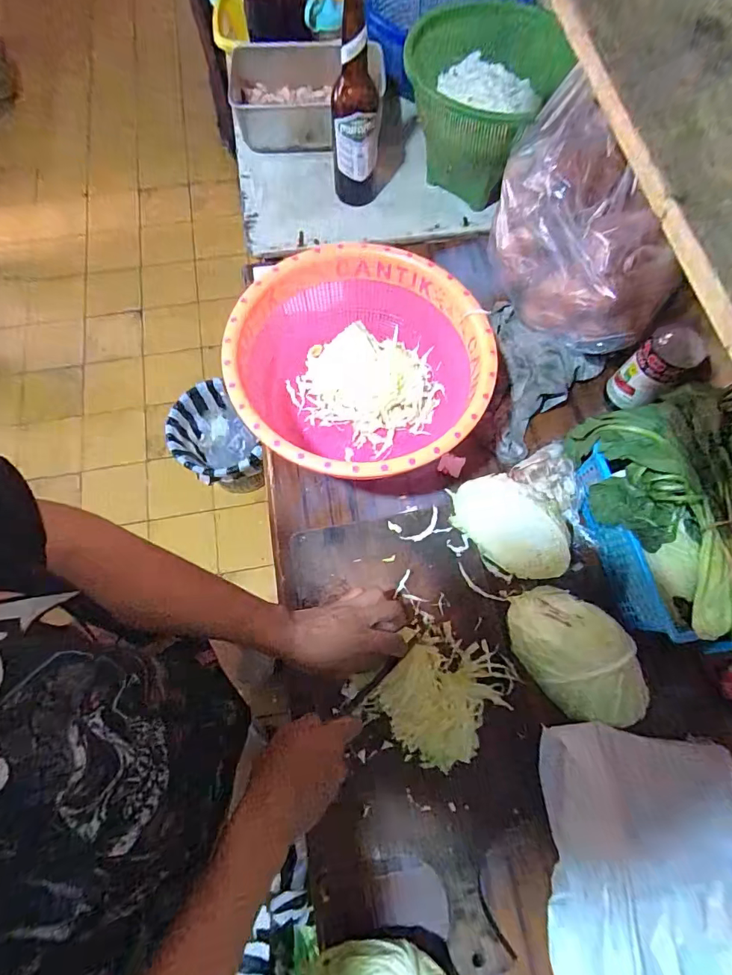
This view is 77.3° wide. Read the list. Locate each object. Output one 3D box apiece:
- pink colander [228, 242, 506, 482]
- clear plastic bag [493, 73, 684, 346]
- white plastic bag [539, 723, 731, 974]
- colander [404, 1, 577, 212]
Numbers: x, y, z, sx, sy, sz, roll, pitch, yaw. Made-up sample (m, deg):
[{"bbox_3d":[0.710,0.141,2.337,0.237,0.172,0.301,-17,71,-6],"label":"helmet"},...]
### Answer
[{"bbox_3d":[-0.008,-0.138,0.615,0.308,0.153,0.307,0,71,-1],"label":"pink colander"},{"bbox_3d":[0.288,-0.346,0.636,0.114,0.194,0.309,-21,72,-8],"label":"clear plastic bag"},{"bbox_3d":[0.288,0.428,0.442,0.205,0.093,0.331,4,71,0],"label":"white plastic bag"},{"bbox_3d":[0.183,-0.630,0.764,0.239,0.168,0.295,9,71,2],"label":"colander"}]

